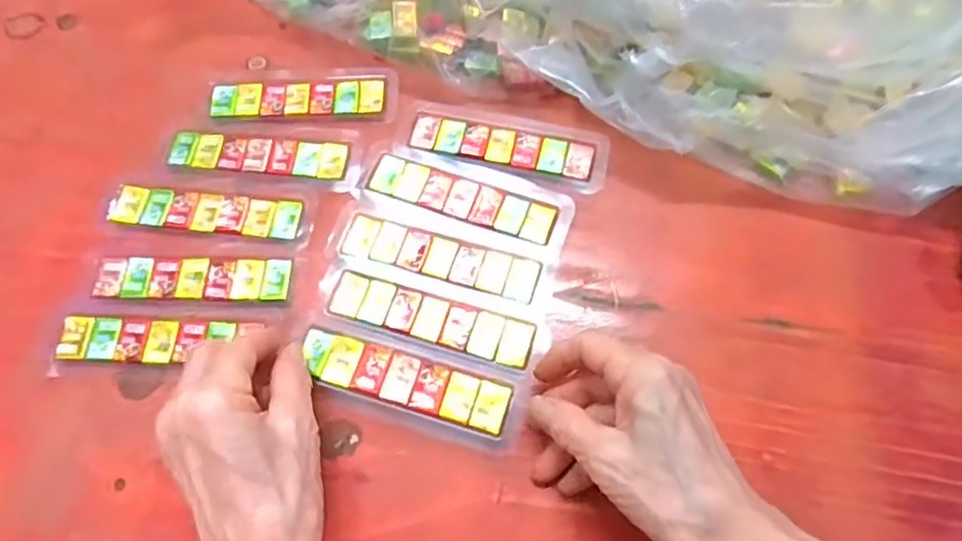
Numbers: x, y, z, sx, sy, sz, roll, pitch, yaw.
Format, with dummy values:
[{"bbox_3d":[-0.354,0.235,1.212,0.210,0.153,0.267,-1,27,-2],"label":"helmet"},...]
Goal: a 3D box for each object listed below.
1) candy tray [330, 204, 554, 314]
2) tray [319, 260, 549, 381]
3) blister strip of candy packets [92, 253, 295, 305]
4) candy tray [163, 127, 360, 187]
[{"bbox_3d":[-0.025,-0.008,0.361,0.132,0.005,0.042,14,69,8],"label":"candy tray"},{"bbox_3d":[-0.029,0.026,0.344,0.132,0.007,0.045,14,69,8],"label":"tray"},{"bbox_3d":[-0.176,0.004,0.360,0.127,0.004,0.030,1,68,3],"label":"blister strip of candy packets"},{"bbox_3d":[-0.146,-0.079,0.394,0.132,0.004,0.042,5,68,5],"label":"candy tray"}]

